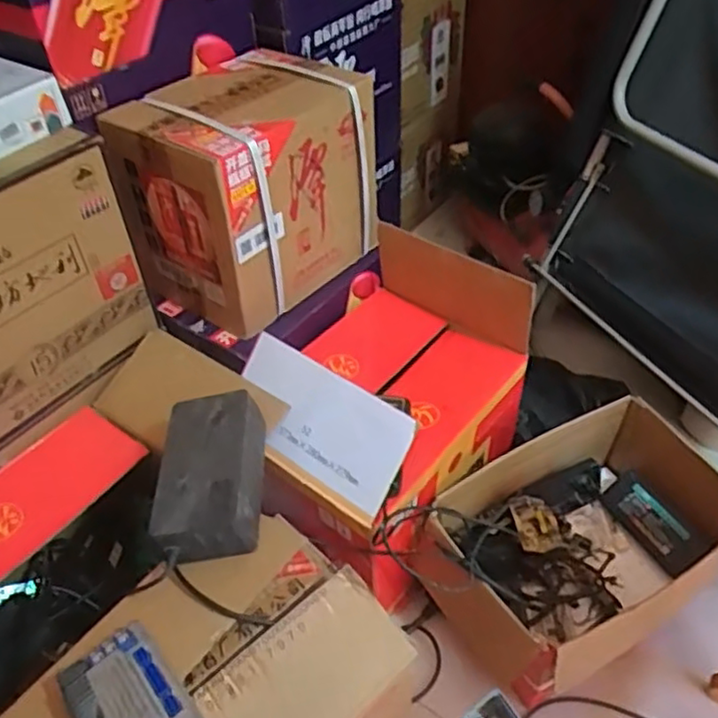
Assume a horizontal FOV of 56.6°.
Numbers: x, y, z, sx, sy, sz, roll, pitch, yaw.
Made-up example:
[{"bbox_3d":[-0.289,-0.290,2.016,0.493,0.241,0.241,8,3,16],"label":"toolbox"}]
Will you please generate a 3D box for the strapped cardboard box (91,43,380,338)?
[{"bbox_3d":[-0.152,-0.255,1.007,0.206,0.302,0.326,28,52,28],"label":"strapped cardboard box"}]

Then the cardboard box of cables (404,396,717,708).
[{"bbox_3d":[0.302,0.272,0.951,0.474,0.192,0.278,-22,48,-19],"label":"cardboard box of cables"}]

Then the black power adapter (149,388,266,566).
[{"bbox_3d":[-0.179,0.130,0.796,0.116,0.064,0.193,-5,45,-3],"label":"black power adapter"}]

